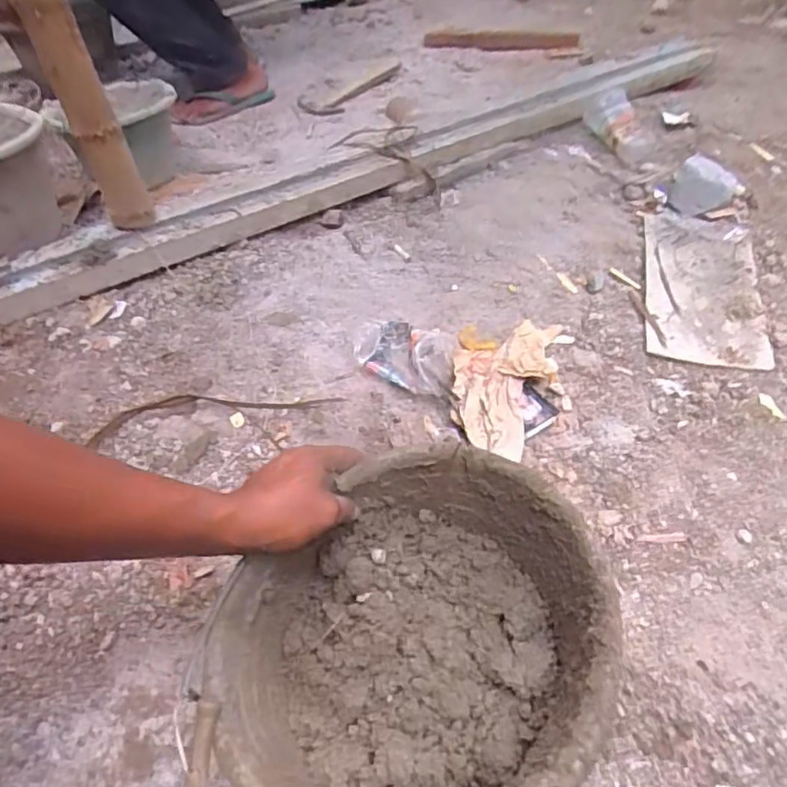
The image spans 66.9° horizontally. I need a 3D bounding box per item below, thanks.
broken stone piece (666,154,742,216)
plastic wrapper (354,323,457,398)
[{"bbox_3d":[0.605,-0.395,1.152,0.119,0.064,0.119,23,54,21],"label":"broken stone piece"},{"bbox_3d":[0.014,-0.063,0.830,0.146,0.048,0.115,9,59,9],"label":"plastic wrapper"}]

